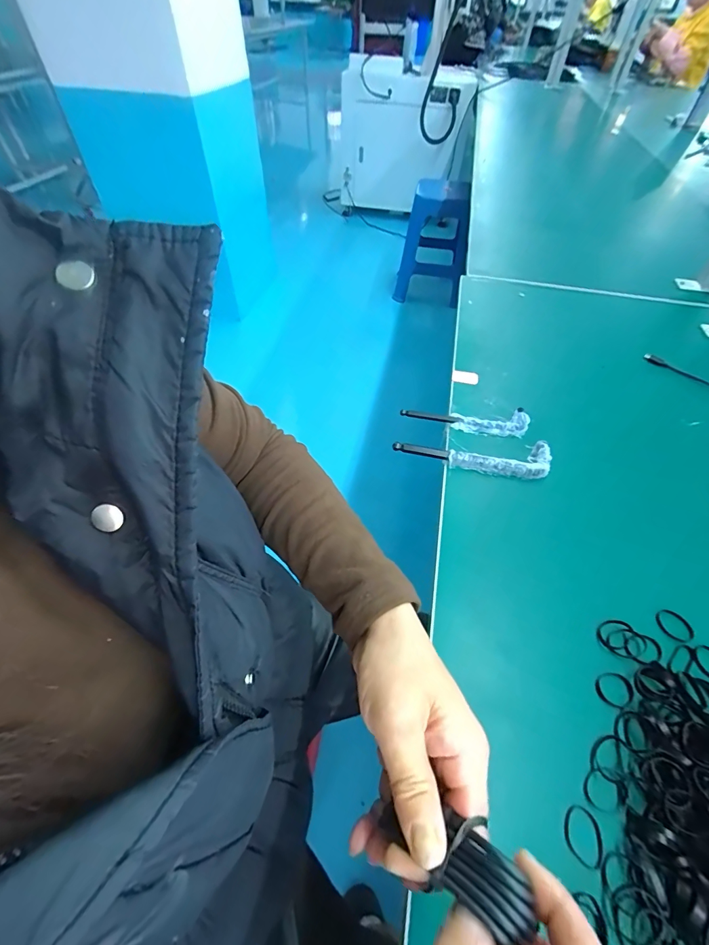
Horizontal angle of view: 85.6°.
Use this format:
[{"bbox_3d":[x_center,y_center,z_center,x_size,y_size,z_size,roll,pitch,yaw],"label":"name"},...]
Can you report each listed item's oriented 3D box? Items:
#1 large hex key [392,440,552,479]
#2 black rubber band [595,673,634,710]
[{"bbox_3d":[0.134,-0.018,0.435,0.175,0.014,0.042,3,52,1],"label":"large hex key"},{"bbox_3d":[0.205,0.172,0.302,0.025,0.004,0.026,-10,46,10],"label":"black rubber band"}]

